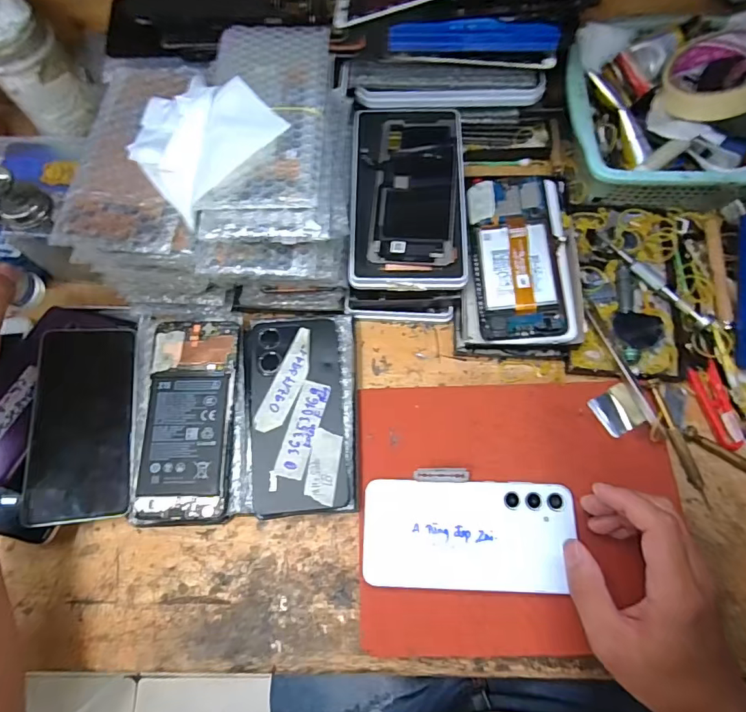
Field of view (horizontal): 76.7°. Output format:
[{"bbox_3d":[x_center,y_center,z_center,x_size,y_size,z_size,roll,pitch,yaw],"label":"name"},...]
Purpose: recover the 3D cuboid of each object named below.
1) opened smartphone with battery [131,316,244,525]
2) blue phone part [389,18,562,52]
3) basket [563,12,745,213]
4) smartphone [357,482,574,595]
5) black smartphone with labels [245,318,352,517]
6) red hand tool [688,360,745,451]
[{"bbox_3d":[-0.151,0.050,0.387,0.073,0.007,0.166,0,73,-2],"label":"opened smartphone with battery"},{"bbox_3d":[0.082,-0.263,0.387,0.136,0.017,0.021,1,70,3],"label":"blue phone part"},{"bbox_3d":[0.310,-0.225,0.429,0.259,0.066,0.191,1,70,3],"label":"basket"},{"bbox_3d":[0.072,0.135,0.357,0.156,0.009,0.076,-1,73,3],"label":"smartphone"},{"bbox_3d":[-0.063,0.046,0.385,0.076,0.013,0.157,-5,71,-5],"label":"black smartphone with labels"},{"bbox_3d":[0.285,0.042,0.391,0.021,0.009,0.071,-10,70,-1],"label":"red hand tool"}]

